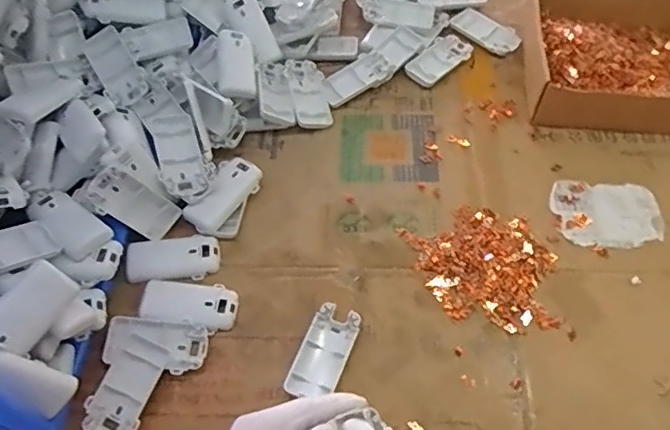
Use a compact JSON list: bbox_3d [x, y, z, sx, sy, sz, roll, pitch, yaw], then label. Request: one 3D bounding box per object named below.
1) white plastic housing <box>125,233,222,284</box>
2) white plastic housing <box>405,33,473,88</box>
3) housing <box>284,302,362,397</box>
[{"bbox_3d":[-0.170,0.046,0.608,0.094,0.019,0.048,-8,58,-5],"label":"white plastic housing"},{"bbox_3d":[0.137,-0.203,0.751,0.045,0.012,0.101,38,65,21],"label":"white plastic housing"},{"bbox_3d":[-0.010,0.132,0.553,0.046,0.016,0.092,21,60,13],"label":"housing"}]

